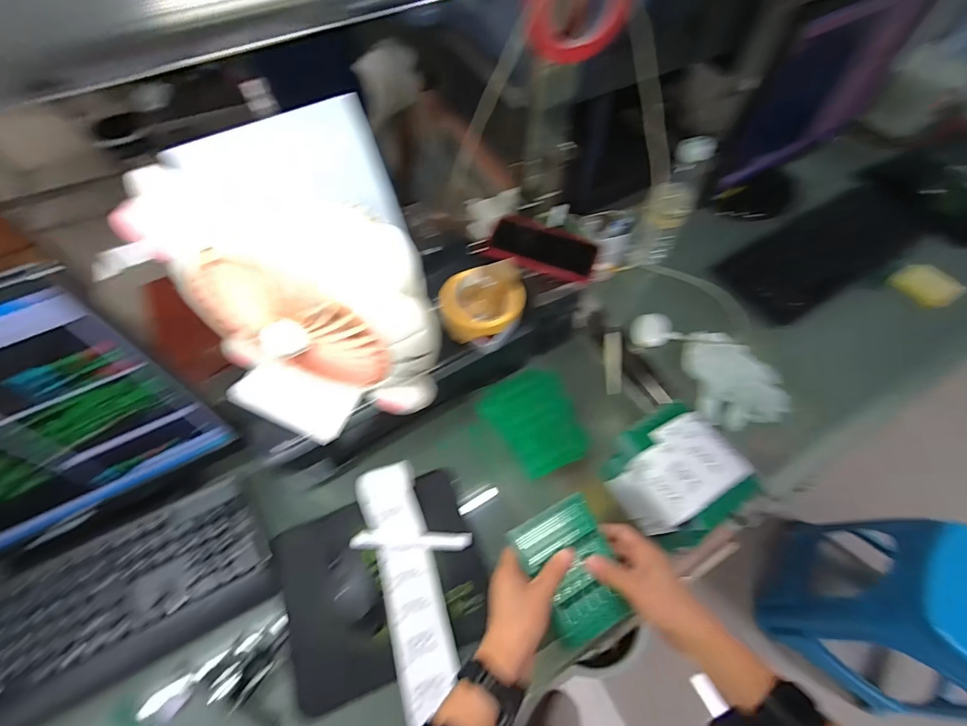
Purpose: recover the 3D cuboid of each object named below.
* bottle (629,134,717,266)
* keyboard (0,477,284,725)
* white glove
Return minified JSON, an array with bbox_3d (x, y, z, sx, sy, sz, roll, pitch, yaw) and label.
[{"bbox_3d":[0.309,-0.253,0.710,0.068,0.242,0.059,28,64,14],"label":"bottle"},{"bbox_3d":[-0.476,0.301,0.476,0.429,0.035,0.161,-25,64,-14],"label":"keyboard"},{"bbox_3d":[0.390,0.018,0.647,0.125,0.027,0.161,-6,61,-4],"label":"white glove"}]

